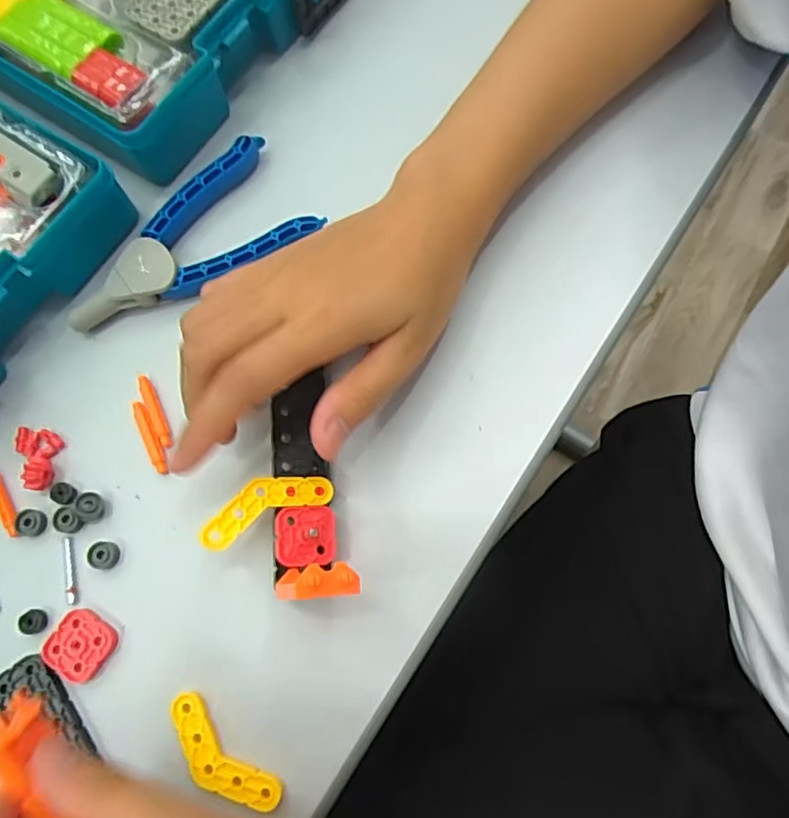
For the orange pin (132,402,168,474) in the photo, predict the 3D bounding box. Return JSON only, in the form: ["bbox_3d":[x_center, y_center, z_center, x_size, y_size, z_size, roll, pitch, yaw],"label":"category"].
[{"bbox_3d":[-0.117,0.014,0.287,0.007,0.005,0.038,-27,75,-6],"label":"orange pin"}]

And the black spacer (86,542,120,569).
[{"bbox_3d":[-0.132,0.066,0.273,0.013,0.005,0.012,0,74,2],"label":"black spacer"}]

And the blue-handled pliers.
[{"bbox_3d":[-0.106,-0.080,0.305,0.126,0.015,0.062,-36,76,-8],"label":"blue-handled pliers"}]

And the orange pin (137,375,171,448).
[{"bbox_3d":[-0.115,0.001,0.290,0.007,0.006,0.038,-26,75,-6],"label":"orange pin"}]

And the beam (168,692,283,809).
[{"bbox_3d":[-0.073,0.145,0.248,0.058,0.005,0.020,39,79,12],"label":"beam"}]

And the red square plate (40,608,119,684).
[{"bbox_3d":[-0.137,0.103,0.263,0.026,0.005,0.027,30,77,10],"label":"red square plate"}]

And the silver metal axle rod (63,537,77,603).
[{"bbox_3d":[-0.148,0.073,0.272,0.004,0.004,0.030,-17,74,-3],"label":"silver metal axle rod"}]

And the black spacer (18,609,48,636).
[{"bbox_3d":[-0.160,0.094,0.265,0.010,0.004,0.011,3,74,3],"label":"black spacer"}]

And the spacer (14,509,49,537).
[{"bbox_3d":[-0.168,0.052,0.277,0.012,0.004,0.012,1,74,2],"label":"spacer"}]

